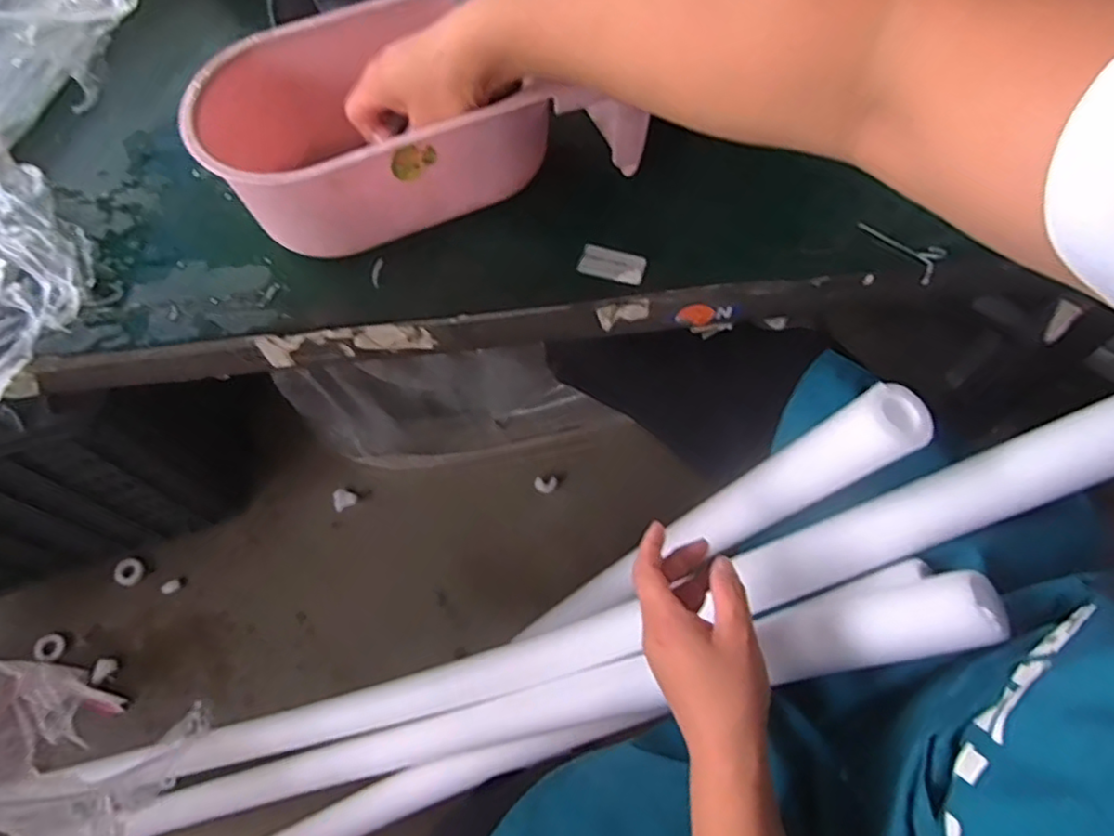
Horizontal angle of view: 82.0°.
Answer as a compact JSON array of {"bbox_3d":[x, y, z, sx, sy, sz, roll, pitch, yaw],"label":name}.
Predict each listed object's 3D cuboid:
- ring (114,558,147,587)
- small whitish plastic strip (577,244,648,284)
[{"bbox_3d":[-0.718,0.259,1.076,0.048,0.007,0.045,0,64,1],"label":"ring"},{"bbox_3d":[0.039,-0.109,0.455,0.046,0.004,0.026,19,65,10],"label":"small whitish plastic strip"}]

